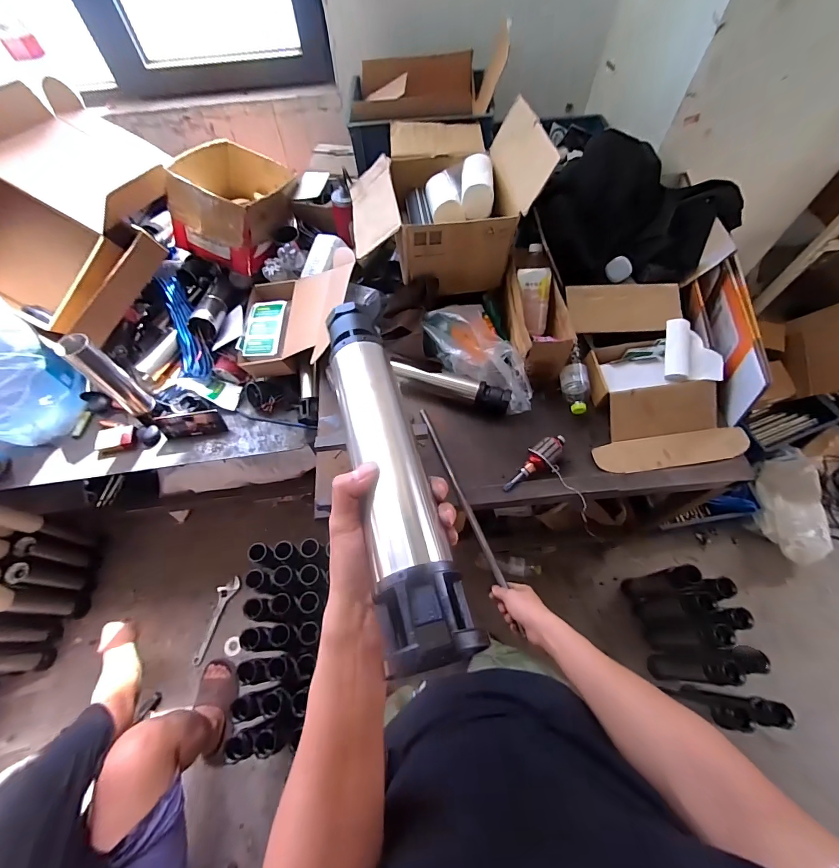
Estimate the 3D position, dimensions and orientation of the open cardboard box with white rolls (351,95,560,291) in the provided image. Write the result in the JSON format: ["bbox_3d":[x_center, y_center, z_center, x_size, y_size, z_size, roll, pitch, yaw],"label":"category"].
[{"bbox_3d":[0.040,-0.609,0.964,0.418,0.260,0.418,-7,62,-3],"label":"open cardboard box with white rolls"}]

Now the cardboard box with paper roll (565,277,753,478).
[{"bbox_3d":[0.544,-0.140,0.908,0.349,0.148,0.435,-3,62,-1],"label":"cardboard box with paper roll"}]

